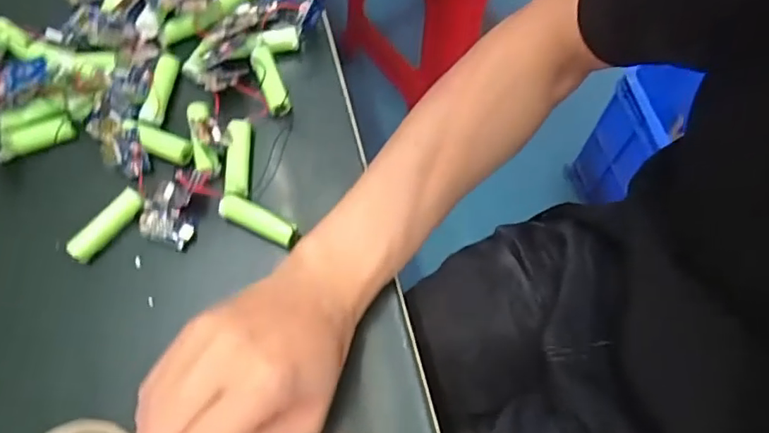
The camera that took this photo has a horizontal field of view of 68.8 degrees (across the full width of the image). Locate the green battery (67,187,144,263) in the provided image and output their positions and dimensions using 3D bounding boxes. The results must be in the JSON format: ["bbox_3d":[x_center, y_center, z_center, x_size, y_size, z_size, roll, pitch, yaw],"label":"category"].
[{"bbox_3d":[-0.168,0.006,0.343,0.015,0.015,0.052,36,72,13],"label":"green battery"}]

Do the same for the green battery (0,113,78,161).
[{"bbox_3d":[-0.227,-0.051,0.366,0.049,0.018,0.017,-18,69,-7],"label":"green battery"}]

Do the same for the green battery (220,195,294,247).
[{"bbox_3d":[-0.077,0.003,0.345,0.050,0.016,0.015,24,70,9],"label":"green battery"}]

